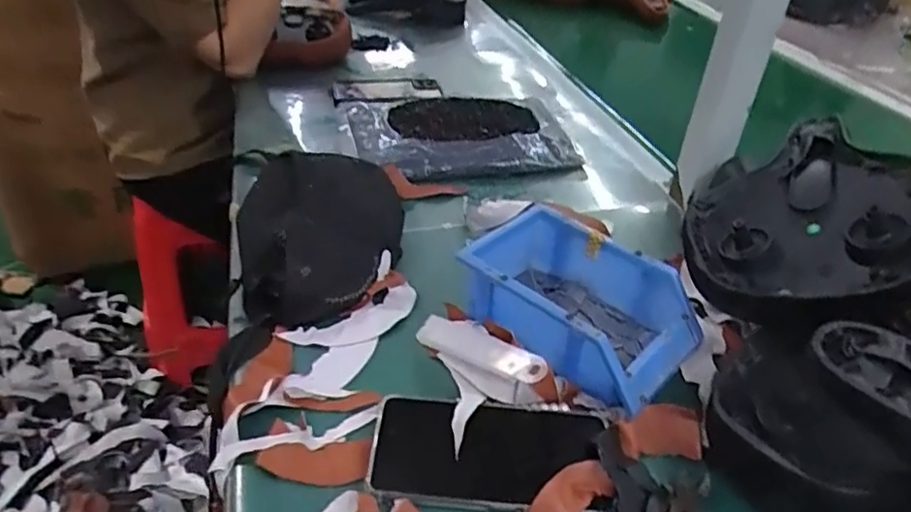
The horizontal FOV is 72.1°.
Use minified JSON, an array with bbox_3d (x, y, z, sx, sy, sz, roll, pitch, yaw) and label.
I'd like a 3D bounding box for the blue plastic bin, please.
[{"bbox_3d":[0.102,0.042,0.520,0.174,0.073,0.120,32,44,32],"label":"blue plastic bin"}]

